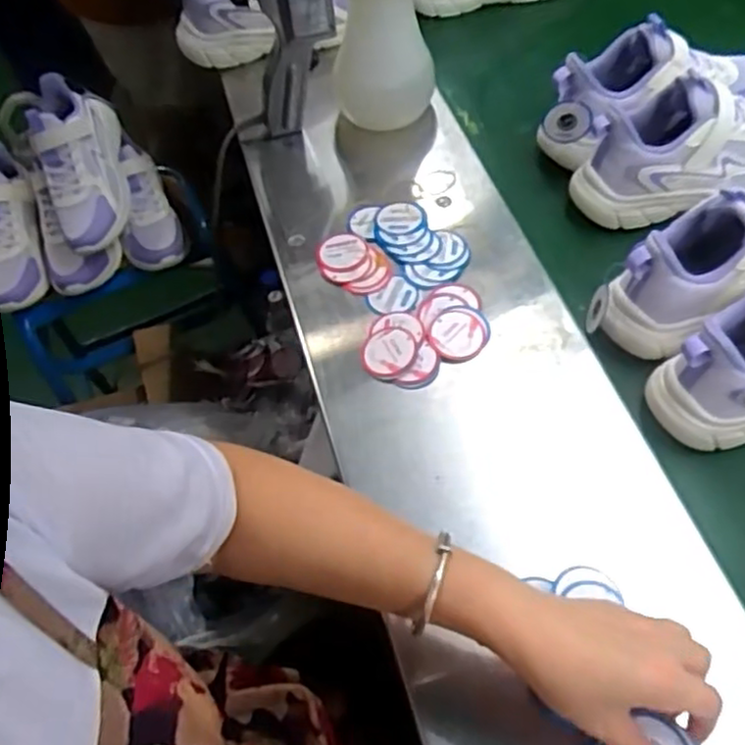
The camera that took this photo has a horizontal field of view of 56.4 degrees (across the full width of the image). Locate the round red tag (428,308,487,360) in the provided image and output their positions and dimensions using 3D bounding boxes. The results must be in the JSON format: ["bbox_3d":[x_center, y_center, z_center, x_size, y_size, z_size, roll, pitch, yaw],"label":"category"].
[{"bbox_3d":[0.075,-0.035,0.609,0.050,0.008,0.046,-4,58,6],"label":"round red tag"}]

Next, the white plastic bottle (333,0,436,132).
[{"bbox_3d":[0.014,-0.338,0.721,0.085,0.168,0.090,26,66,20],"label":"white plastic bottle"}]

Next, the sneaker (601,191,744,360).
[{"bbox_3d":[0.316,-0.108,0.590,0.256,0.102,0.095,-22,60,-6],"label":"sneaker"}]

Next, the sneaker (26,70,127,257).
[{"bbox_3d":[-0.382,-0.272,0.910,0.098,0.097,0.228,-10,93,-7],"label":"sneaker"}]

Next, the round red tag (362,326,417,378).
[{"bbox_3d":[0.014,-0.018,0.604,0.045,0.004,0.048,-4,61,8],"label":"round red tag"}]

